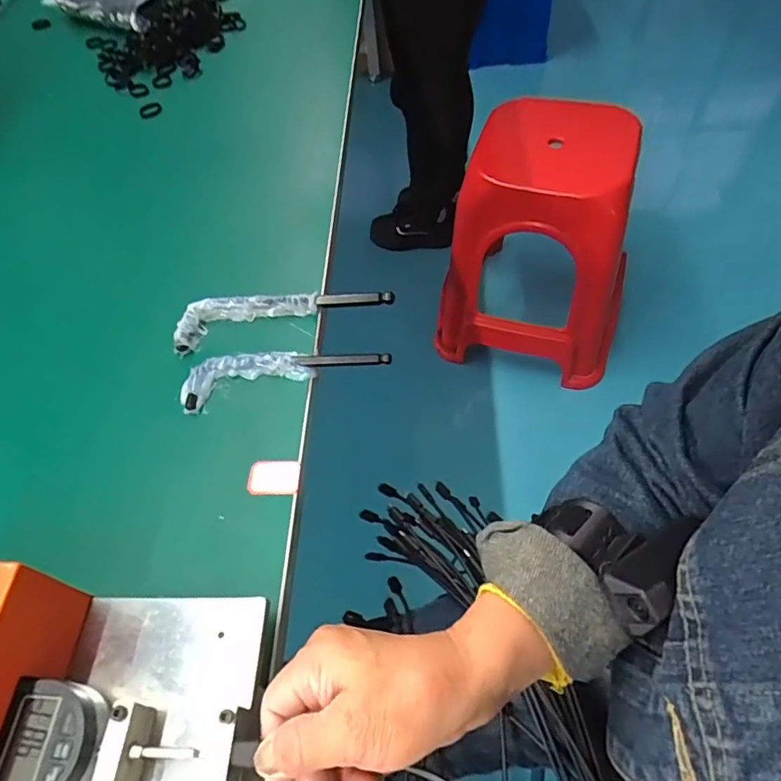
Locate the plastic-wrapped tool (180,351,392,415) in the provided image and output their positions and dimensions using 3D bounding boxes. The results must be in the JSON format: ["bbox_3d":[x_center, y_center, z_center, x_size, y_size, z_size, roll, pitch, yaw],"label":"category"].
[{"bbox_3d":[-0.083,-0.018,0.426,0.158,0.019,0.038,-15,56,-4],"label":"plastic-wrapped tool"}]

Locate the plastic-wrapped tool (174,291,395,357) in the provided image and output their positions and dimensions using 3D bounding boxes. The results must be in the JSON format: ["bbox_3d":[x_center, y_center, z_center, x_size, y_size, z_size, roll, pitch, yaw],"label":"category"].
[{"bbox_3d":[-0.090,-0.066,0.457,0.178,0.028,0.040,-13,56,-3],"label":"plastic-wrapped tool"}]

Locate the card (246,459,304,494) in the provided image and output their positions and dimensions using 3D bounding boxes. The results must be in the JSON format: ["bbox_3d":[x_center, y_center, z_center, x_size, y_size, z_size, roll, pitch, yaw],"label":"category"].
[{"bbox_3d":[-0.080,0.060,0.374,0.036,0.004,0.024,-1,57,5],"label":"card"}]

